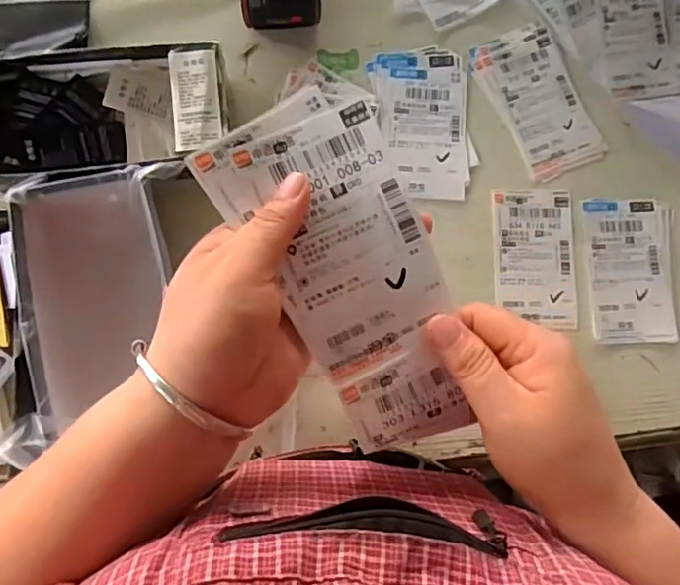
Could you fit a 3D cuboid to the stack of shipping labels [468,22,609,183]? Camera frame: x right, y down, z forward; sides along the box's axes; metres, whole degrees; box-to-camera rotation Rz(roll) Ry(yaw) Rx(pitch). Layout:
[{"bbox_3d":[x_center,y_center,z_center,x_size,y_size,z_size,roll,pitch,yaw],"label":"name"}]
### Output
[{"bbox_3d":[0.197,-0.189,0.555,0.085,0.005,0.152,-24,83,-7],"label":"stack of shipping labels"}]

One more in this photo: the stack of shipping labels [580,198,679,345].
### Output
[{"bbox_3d":[0.276,-0.022,0.532,0.084,0.006,0.139,-1,81,-4],"label":"stack of shipping labels"}]

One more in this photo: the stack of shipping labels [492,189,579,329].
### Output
[{"bbox_3d":[0.185,-0.035,0.532,0.077,0.004,0.130,1,81,-4],"label":"stack of shipping labels"}]

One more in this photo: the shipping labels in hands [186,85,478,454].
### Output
[{"bbox_3d":[0.012,-0.009,0.291,0.087,0.018,0.186,-32,94,-5],"label":"shipping labels in hands"}]

